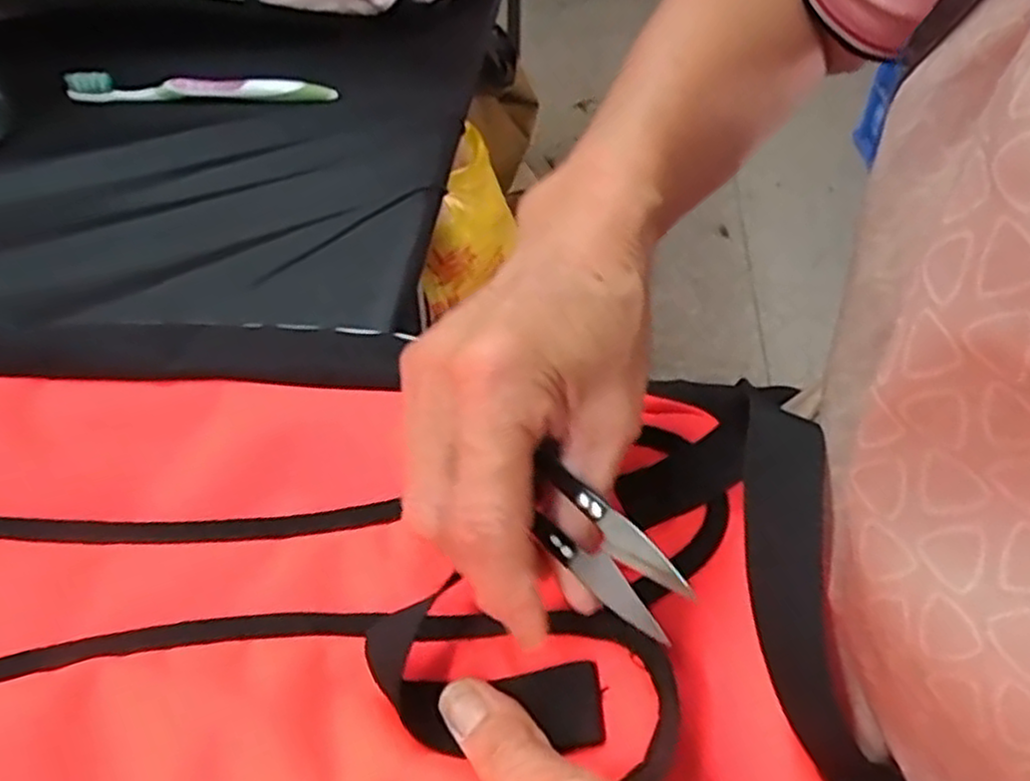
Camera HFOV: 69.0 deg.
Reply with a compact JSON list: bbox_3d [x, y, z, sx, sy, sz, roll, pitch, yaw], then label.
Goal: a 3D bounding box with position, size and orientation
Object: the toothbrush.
[{"bbox_3d":[-0.224,-0.216,0.535,0.185,0.021,0.012,1,47,0],"label":"toothbrush"}]

